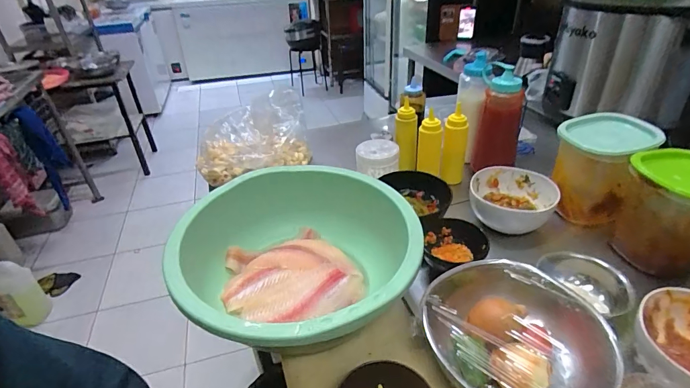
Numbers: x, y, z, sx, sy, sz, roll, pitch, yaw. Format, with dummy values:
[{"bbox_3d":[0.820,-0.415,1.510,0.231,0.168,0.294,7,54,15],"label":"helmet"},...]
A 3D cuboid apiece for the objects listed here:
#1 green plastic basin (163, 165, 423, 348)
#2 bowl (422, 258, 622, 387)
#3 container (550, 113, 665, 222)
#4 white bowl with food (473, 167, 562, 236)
[{"bbox_3d":[-0.065,0.094,0.582,0.331,0.120,0.347,-1,33,1],"label":"green plastic basin"},{"bbox_3d":[0.210,0.175,0.490,0.205,0.076,0.219,-1,33,1],"label":"bowl"},{"bbox_3d":[0.456,-0.044,0.711,0.133,0.166,0.143,-28,41,-34],"label":"container"},{"bbox_3d":[0.312,0.012,0.731,0.142,0.066,0.123,11,36,19],"label":"white bowl with food"}]

